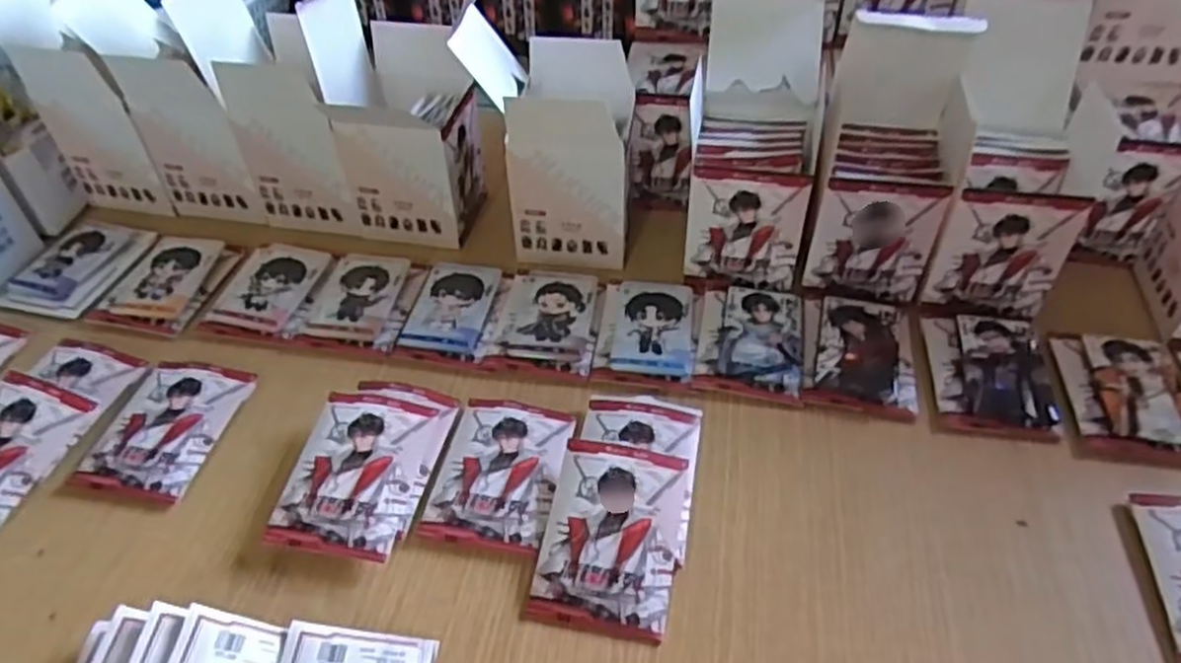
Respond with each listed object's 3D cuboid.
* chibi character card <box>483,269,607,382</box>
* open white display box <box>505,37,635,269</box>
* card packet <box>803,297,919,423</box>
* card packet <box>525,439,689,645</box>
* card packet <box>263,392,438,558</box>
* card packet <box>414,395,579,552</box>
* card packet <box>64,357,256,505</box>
[{"bbox_3d":[-0.030,-0.012,0.550,0.073,0.010,0.090,7,46,9],"label":"chibi character card"},{"bbox_3d":[-0.011,-0.139,0.591,0.083,0.126,0.096,5,46,7],"label":"open white display box"},{"bbox_3d":[0.185,0.012,0.527,0.072,0.016,0.097,8,47,9],"label":"card packet"},{"bbox_3d":[0.012,0.112,0.426,0.072,0.006,0.102,9,59,8],"label":"card packet"},{"bbox_3d":[-0.139,0.082,0.455,0.070,0.008,0.101,7,51,5],"label":"card packet"},{"bbox_3d":[-0.053,0.084,0.467,0.071,0.008,0.096,7,47,9],"label":"card packet"},{"bbox_3d":[-0.272,0.059,0.496,0.073,0.008,0.102,8,47,9],"label":"card packet"}]

